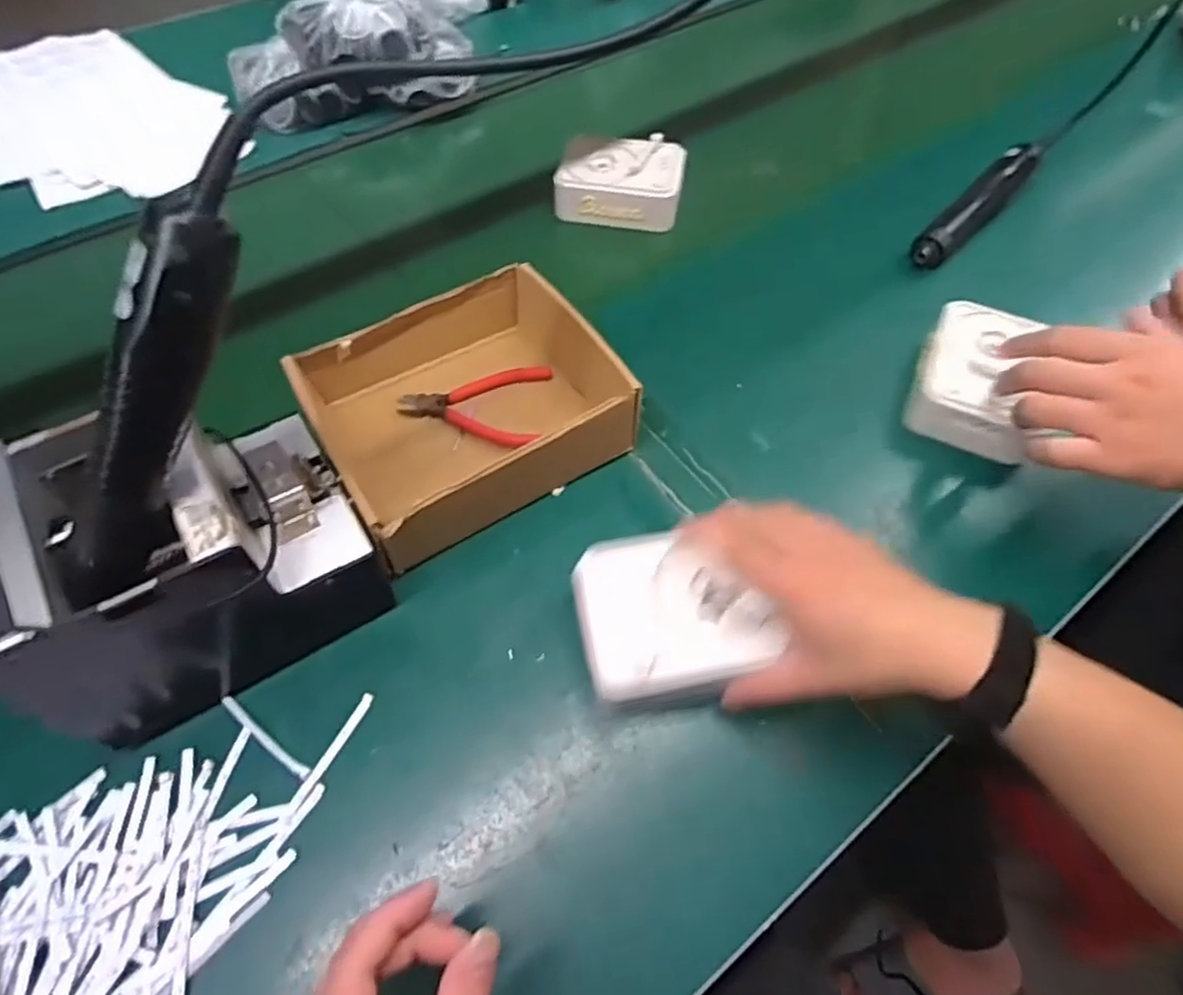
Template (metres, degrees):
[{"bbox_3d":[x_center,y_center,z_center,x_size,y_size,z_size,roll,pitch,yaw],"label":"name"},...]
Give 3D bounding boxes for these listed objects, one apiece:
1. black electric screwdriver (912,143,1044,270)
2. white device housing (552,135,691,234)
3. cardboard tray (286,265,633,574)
[{"bbox_3d":[0.389,-0.295,0.692,0.042,0.046,0.193,37,64,21],"label":"black electric screwdriver"},{"bbox_3d":[0.031,-0.335,0.729,0.129,0.049,0.092,9,57,5],"label":"white device housing"},{"bbox_3d":[-0.100,-0.072,0.527,0.208,0.078,0.177,-30,62,-19],"label":"cardboard tray"}]

